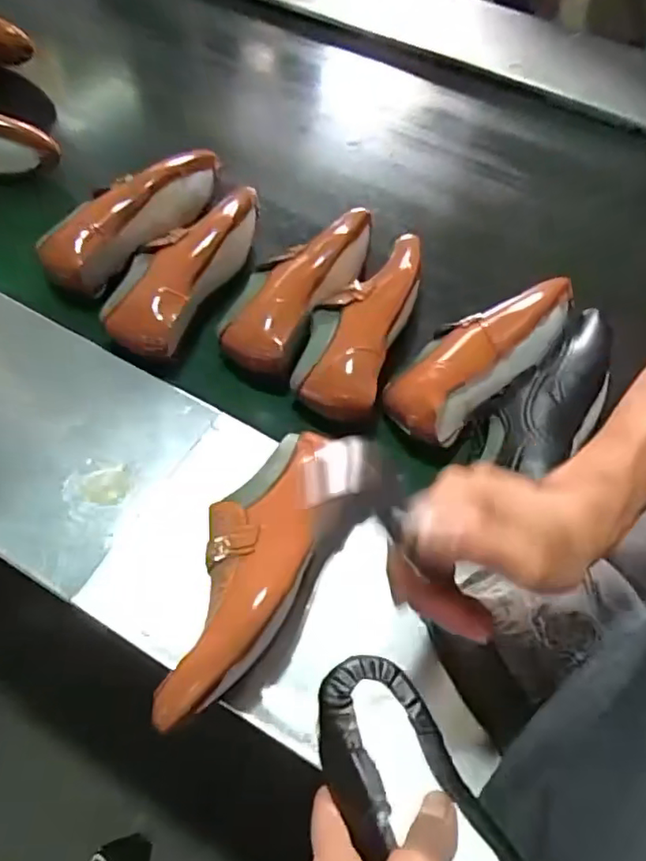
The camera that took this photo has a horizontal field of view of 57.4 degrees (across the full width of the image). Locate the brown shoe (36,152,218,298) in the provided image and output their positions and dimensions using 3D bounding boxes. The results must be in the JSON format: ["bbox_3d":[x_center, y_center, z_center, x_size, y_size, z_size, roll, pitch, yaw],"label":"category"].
[{"bbox_3d":[-0.229,-0.271,0.730,0.083,0.082,0.265,38,64,18],"label":"brown shoe"}]

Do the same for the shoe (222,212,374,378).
[{"bbox_3d":[-0.025,-0.168,0.687,0.101,0.085,0.245,32,62,15],"label":"shoe"}]

